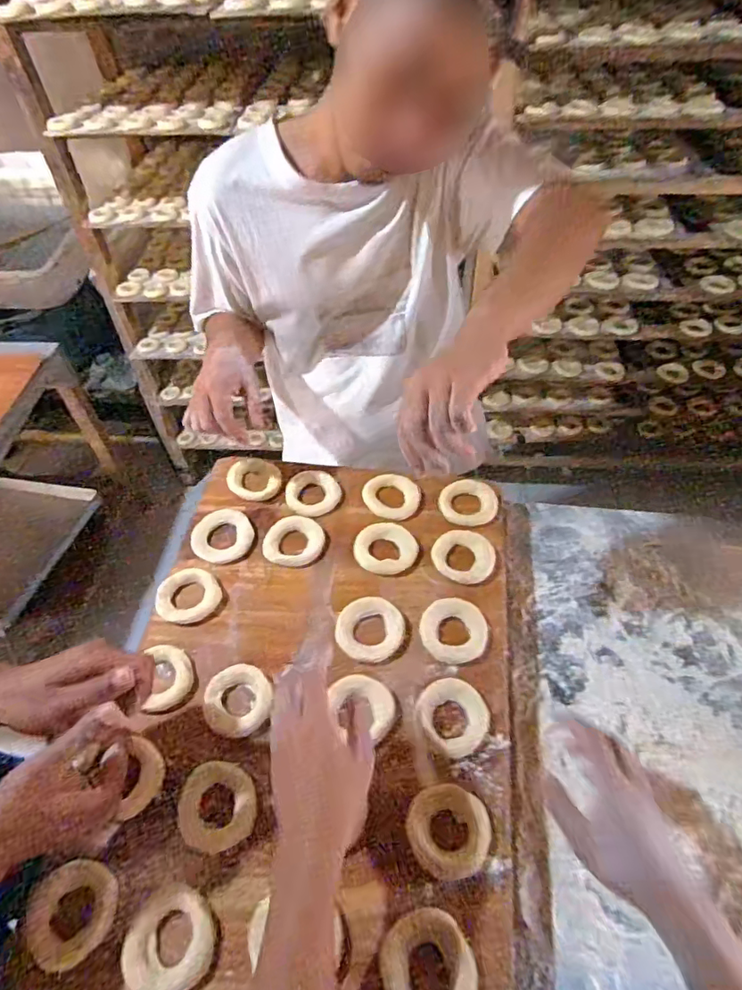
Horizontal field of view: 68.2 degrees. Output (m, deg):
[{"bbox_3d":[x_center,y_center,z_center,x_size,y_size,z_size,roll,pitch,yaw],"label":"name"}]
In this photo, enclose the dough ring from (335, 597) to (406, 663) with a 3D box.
[{"bbox_3d":[-0.001,0.159,0.653,0.080,0.012,0.077,-2,49,2],"label":"dough ring"}]

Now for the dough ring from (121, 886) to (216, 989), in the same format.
[{"bbox_3d":[-0.172,0.385,0.471,0.073,0.024,0.070,-2,49,2],"label":"dough ring"}]

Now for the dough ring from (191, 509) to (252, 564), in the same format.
[{"bbox_3d":[-0.202,0.055,0.746,0.081,0.014,0.079,-2,49,2],"label":"dough ring"}]

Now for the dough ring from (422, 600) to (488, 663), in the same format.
[{"bbox_3d":[0.097,0.158,0.641,0.077,0.015,0.072,-2,49,2],"label":"dough ring"}]

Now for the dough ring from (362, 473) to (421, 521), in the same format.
[{"bbox_3d":[0.030,0.002,0.781,0.080,0.012,0.077,-2,49,2],"label":"dough ring"}]

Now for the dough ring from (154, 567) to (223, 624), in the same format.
[{"bbox_3d":[-0.232,0.125,0.695,0.076,0.010,0.081,-2,49,2],"label":"dough ring"}]

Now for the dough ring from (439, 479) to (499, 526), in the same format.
[{"bbox_3d":[0.137,0.010,0.769,0.078,0.013,0.075,-2,49,2],"label":"dough ring"}]

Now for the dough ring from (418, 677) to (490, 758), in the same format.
[{"bbox_3d":[0.087,0.234,0.583,0.075,0.018,0.074,-2,49,2],"label":"dough ring"}]

